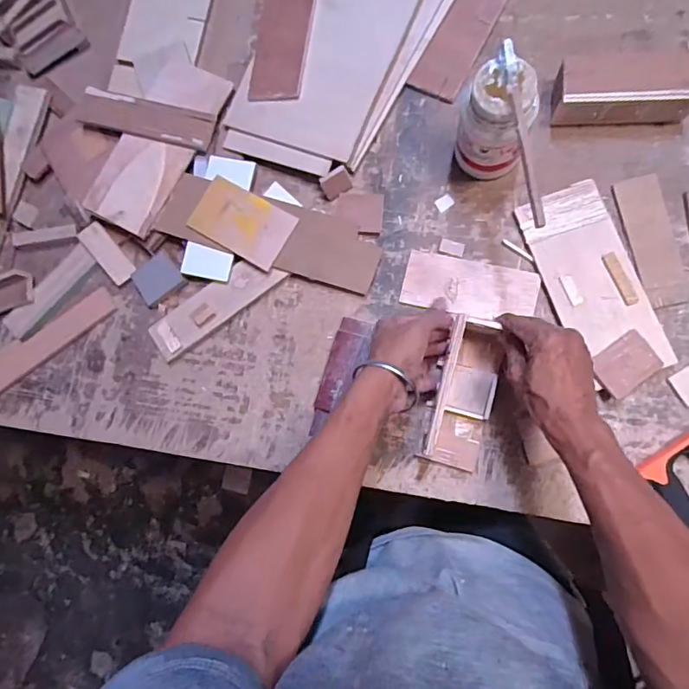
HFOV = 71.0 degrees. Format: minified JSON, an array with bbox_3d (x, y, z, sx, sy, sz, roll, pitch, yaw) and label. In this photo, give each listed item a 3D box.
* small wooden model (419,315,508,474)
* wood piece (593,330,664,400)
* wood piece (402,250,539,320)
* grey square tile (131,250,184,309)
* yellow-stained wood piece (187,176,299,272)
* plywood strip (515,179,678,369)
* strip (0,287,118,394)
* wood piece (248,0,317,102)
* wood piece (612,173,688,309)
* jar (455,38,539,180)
[{"bbox_3d":[0.135,0.059,0.541,0.068,0.076,0.166,16,88,9],"label":"small wooden model"},{"bbox_3d":[0.313,0.023,0.539,0.065,0.006,0.053,-36,78,3],"label":"wood piece"},{"bbox_3d":[0.152,-0.069,0.588,0.156,0.006,0.068,12,83,10],"label":"wood piece"},{"bbox_3d":[-0.247,-0.086,0.642,0.057,0.016,0.051,-39,82,4],"label":"grey square tile"},{"bbox_3d":[-0.132,-0.158,0.621,0.124,0.007,0.080,30,83,7],"label":"yellow-stained wood piece"},{"bbox_3d":[0.288,-0.077,0.562,0.098,0.010,0.224,-20,78,4],"label":"plywood strip"},{"bbox_3d":[-0.417,0.001,0.663,0.234,0.008,0.043,-35,82,5],"label":"strip"},{"bbox_3d":[-0.081,-0.399,0.634,0.074,0.011,0.165,7,87,9],"label":"wood piece"},{"bbox_3d":[0.358,-0.121,0.561,0.048,0.004,0.153,-13,84,7],"label":"wood piece"},{"bbox_3d":[0.166,-0.244,0.535,0.078,0.145,0.078,9,86,9],"label":"jar"}]

